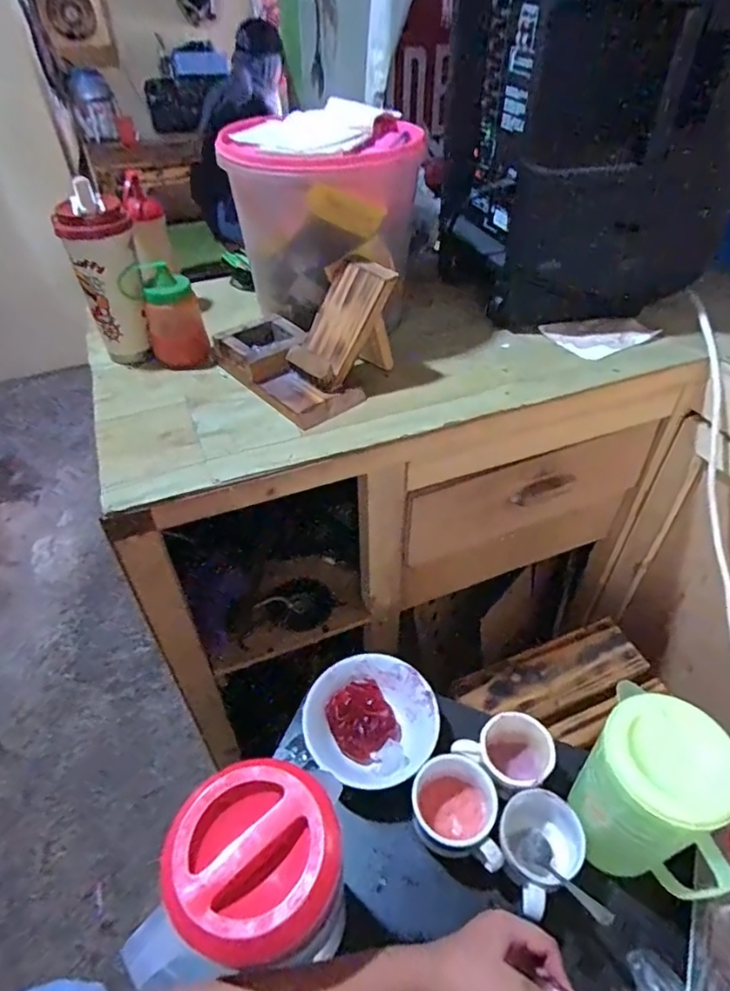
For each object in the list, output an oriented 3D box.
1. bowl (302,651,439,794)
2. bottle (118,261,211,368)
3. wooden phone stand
[{"bbox_3d":[0.008,0.276,0.680,0.152,0.057,0.147,-2,45,2],"label":"bowl"},{"bbox_3d":[-0.266,-0.241,0.751,0.079,0.124,0.067,-29,50,-24],"label":"bottle"},{"bbox_3d":[-0.071,-0.208,0.699,0.177,0.123,0.199,-29,50,-24],"label":"wooden phone stand"}]

